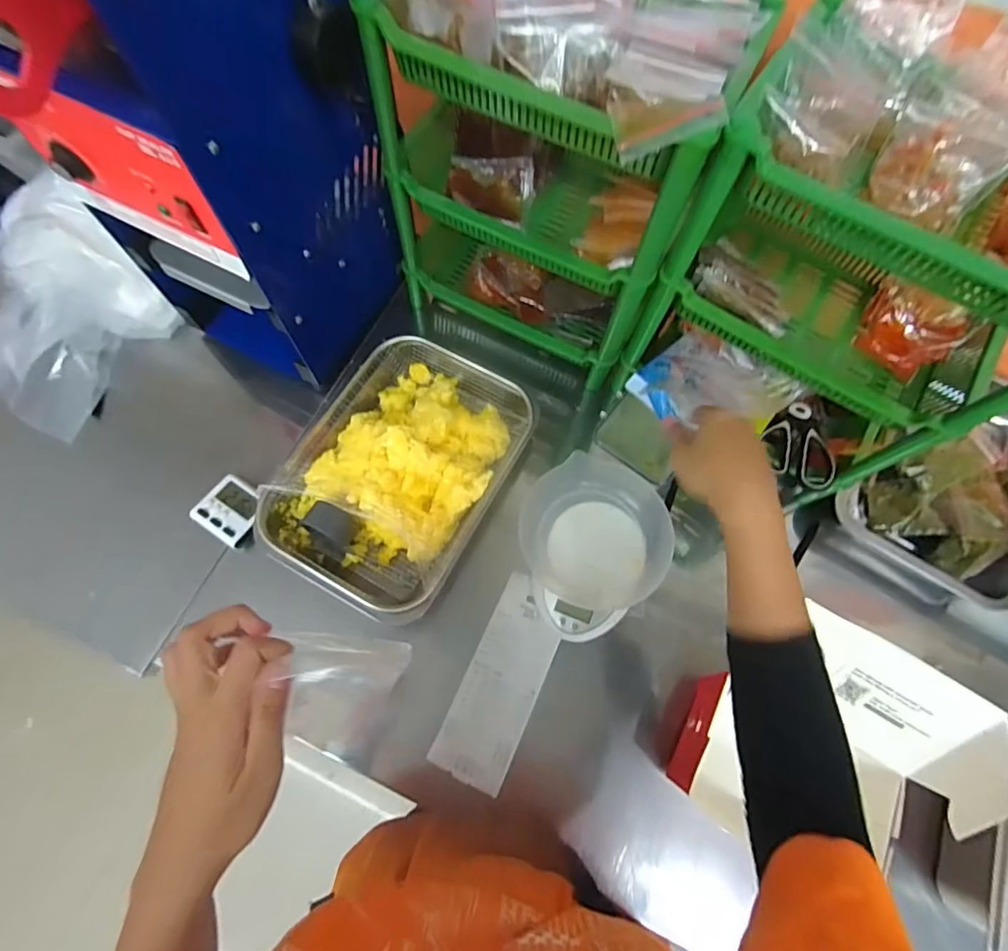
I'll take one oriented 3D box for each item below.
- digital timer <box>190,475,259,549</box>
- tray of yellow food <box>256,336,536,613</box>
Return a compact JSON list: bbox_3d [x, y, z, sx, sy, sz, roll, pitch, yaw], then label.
[{"bbox_3d":[-0.311,0.040,0.575,0.067,0.016,0.065,32,72,9],"label":"digital timer"},{"bbox_3d":[-0.107,-0.019,0.578,0.212,0.073,0.315,28,71,8],"label":"tray of yellow food"}]

